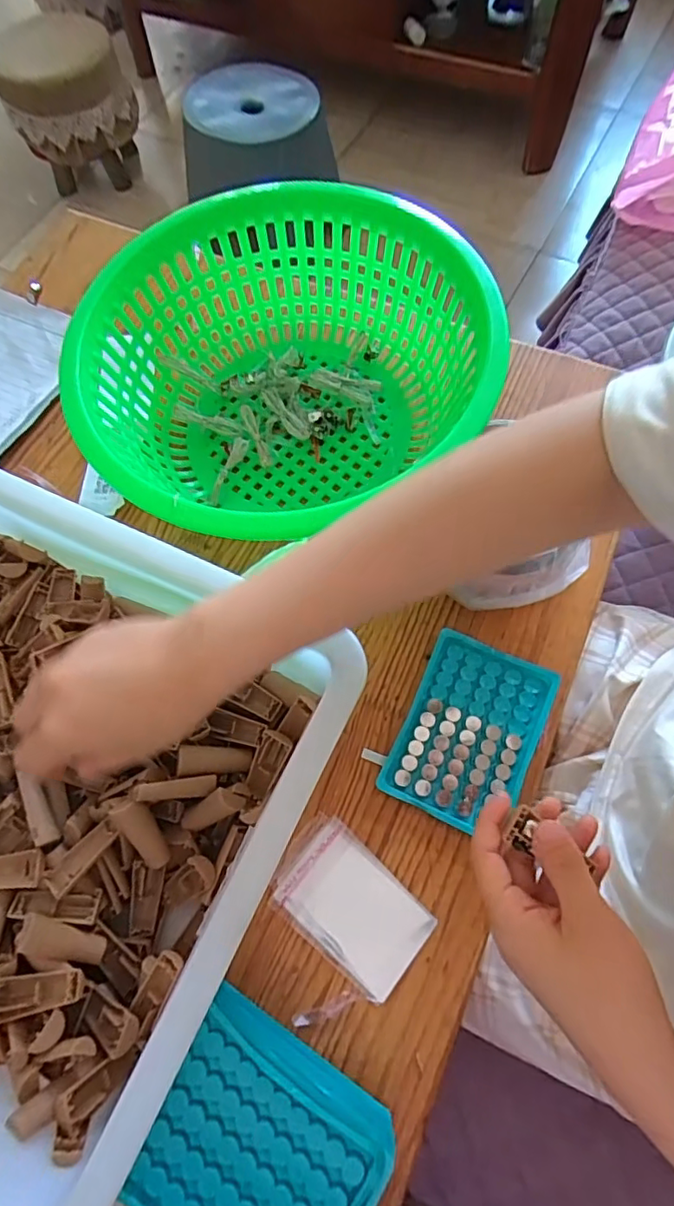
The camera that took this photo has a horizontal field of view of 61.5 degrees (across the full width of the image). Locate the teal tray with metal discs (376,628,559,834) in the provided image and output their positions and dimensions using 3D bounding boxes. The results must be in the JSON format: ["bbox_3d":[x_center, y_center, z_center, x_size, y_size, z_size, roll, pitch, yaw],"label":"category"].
[{"bbox_3d":[0.100,0.095,0.424,0.095,0.014,0.133,23,71,12],"label":"teal tray with metal discs"}]

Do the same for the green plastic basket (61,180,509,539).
[{"bbox_3d":[-0.048,-0.184,0.478,0.291,0.125,0.314,-1,68,2],"label":"green plastic basket"}]

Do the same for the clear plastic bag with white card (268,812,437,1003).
[{"bbox_3d":[0.008,0.206,0.389,0.105,0.004,0.071,37,74,16],"label":"clear plastic bag with white card"}]

